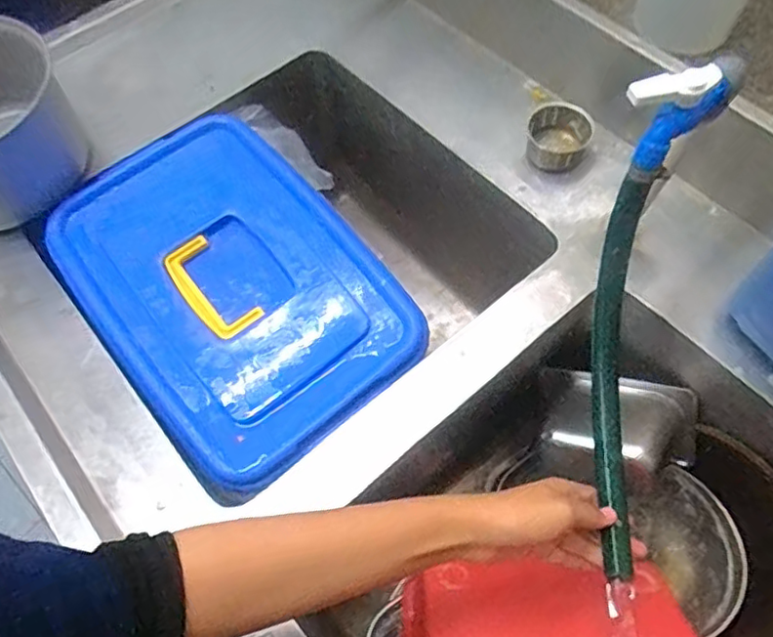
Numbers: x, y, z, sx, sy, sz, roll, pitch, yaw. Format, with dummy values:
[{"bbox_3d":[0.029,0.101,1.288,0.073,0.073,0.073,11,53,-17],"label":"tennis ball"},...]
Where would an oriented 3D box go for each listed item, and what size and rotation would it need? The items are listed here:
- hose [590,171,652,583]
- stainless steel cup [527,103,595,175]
[{"bbox_3d":[0.184,0.048,0.491,0.024,0.059,0.303,2,88,4],"label":"hose"},{"bbox_3d":[0.203,-0.213,0.715,0.073,0.052,0.072,-1,62,2],"label":"stainless steel cup"}]

